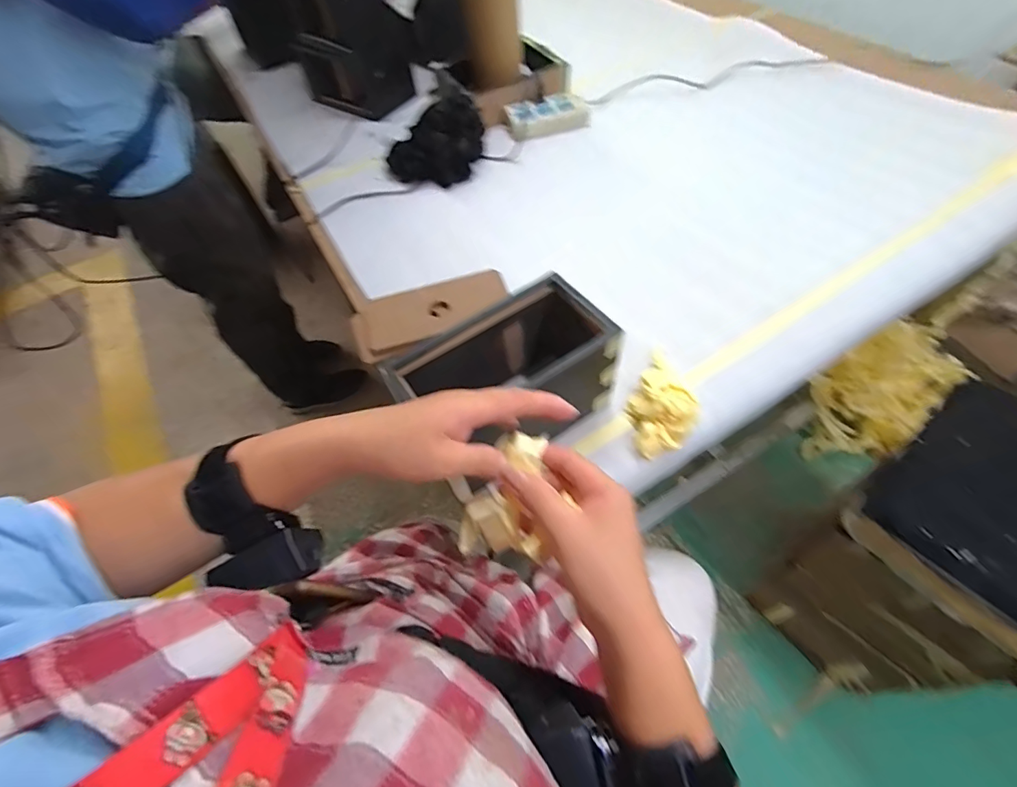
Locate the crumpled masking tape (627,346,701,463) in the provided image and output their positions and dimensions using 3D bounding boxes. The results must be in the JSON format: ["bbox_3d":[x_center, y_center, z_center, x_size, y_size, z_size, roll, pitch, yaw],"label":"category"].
[{"bbox_3d":[0.174,0.013,0.519,0.069,0.040,0.103,-6,58,1],"label":"crumpled masking tape"}]

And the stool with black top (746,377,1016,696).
[{"bbox_3d":[0.690,0.287,0.804,0.317,0.552,0.276,-38,62,-18],"label":"stool with black top"}]

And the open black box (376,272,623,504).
[{"bbox_3d":[0.001,-0.010,0.500,0.213,0.133,0.117,-32,61,-15],"label":"open black box"}]

